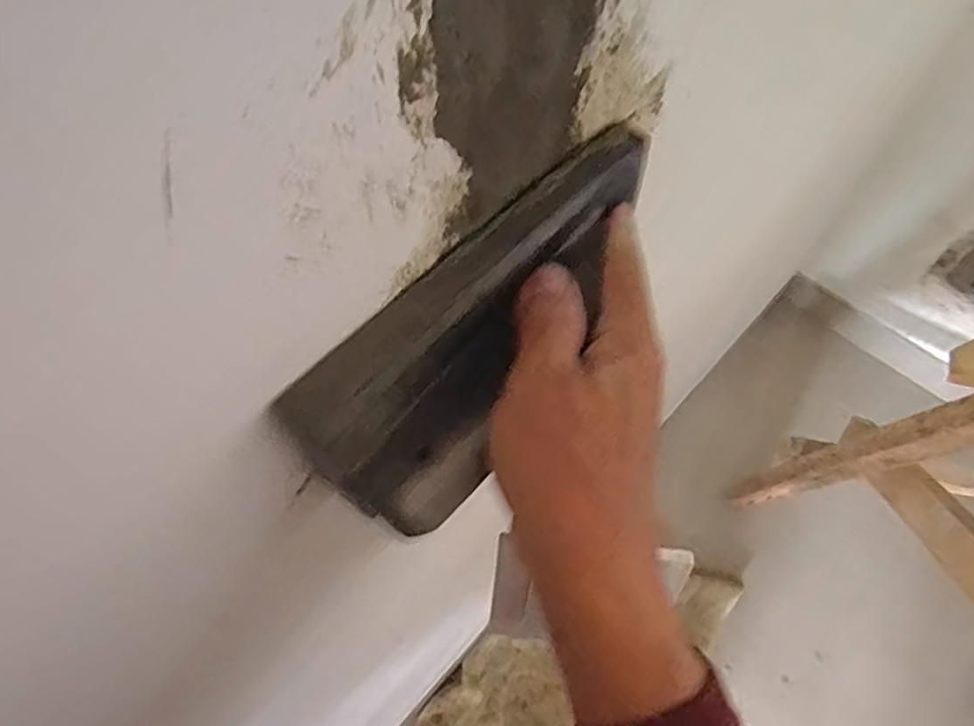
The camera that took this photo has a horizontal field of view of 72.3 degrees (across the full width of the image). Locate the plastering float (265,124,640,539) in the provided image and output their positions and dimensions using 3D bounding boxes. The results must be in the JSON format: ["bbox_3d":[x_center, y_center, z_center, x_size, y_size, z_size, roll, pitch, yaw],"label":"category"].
[{"bbox_3d":[0.006,-0.026,0.255,0.060,0.049,0.184,34,74,17],"label":"plastering float"}]

